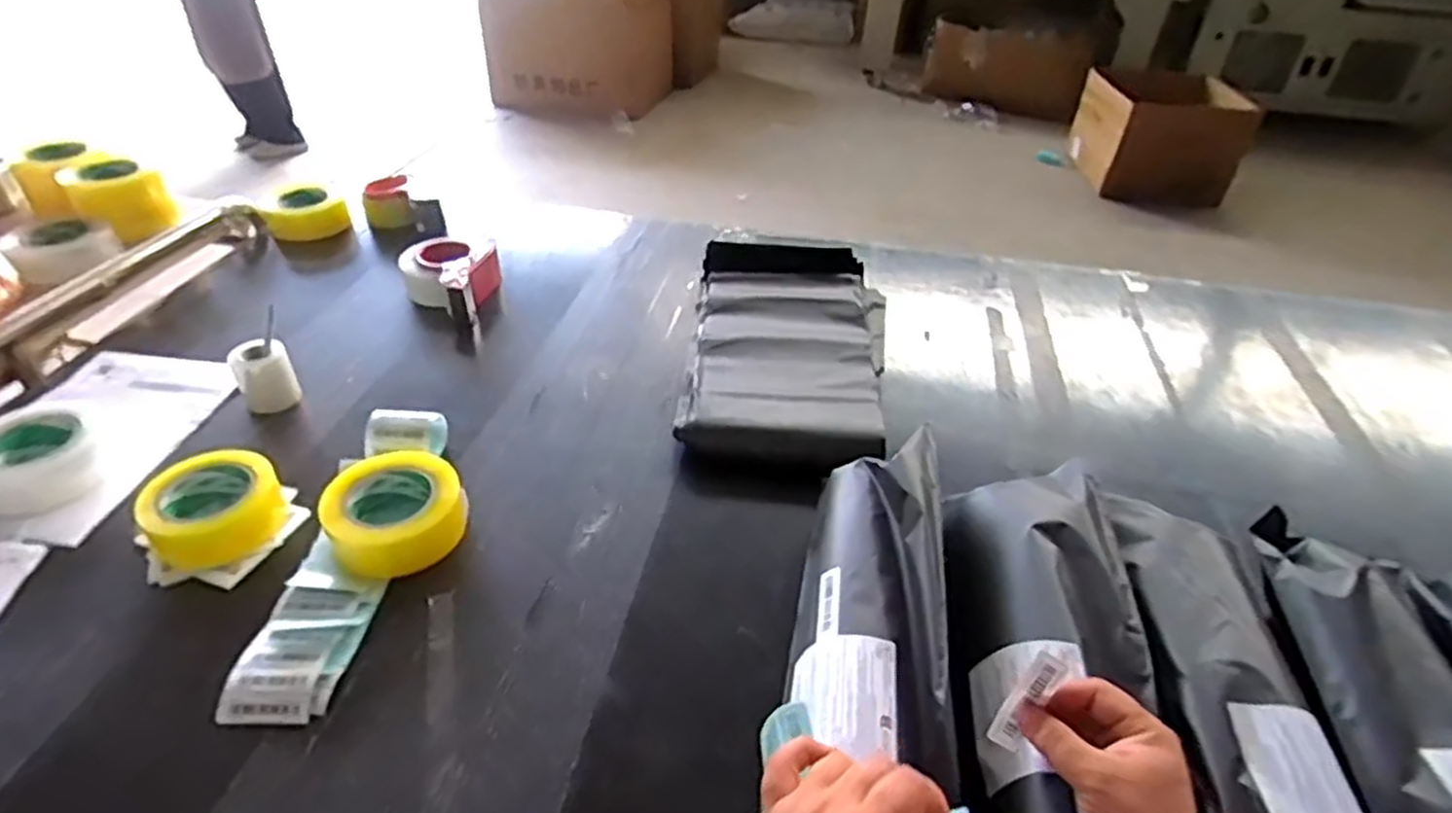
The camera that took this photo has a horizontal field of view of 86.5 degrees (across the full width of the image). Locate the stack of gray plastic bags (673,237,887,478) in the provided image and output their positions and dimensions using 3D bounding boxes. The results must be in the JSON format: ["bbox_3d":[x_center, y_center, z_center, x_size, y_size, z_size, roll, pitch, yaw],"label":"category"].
[{"bbox_3d":[0.073,-0.080,1.010,0.267,0.059,0.476,9,38,6],"label":"stack of gray plastic bags"}]

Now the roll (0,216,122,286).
[{"bbox_3d":[-0.900,-0.214,1.049,0.116,0.056,0.117,-30,50,-35],"label":"roll"}]

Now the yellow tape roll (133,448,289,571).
[{"bbox_3d":[-0.489,0.094,0.739,0.103,0.057,0.110,3,38,-2],"label":"yellow tape roll"}]

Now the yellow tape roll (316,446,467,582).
[{"bbox_3d":[-0.315,0.103,0.742,0.123,0.055,0.114,3,38,-2],"label":"yellow tape roll"}]

